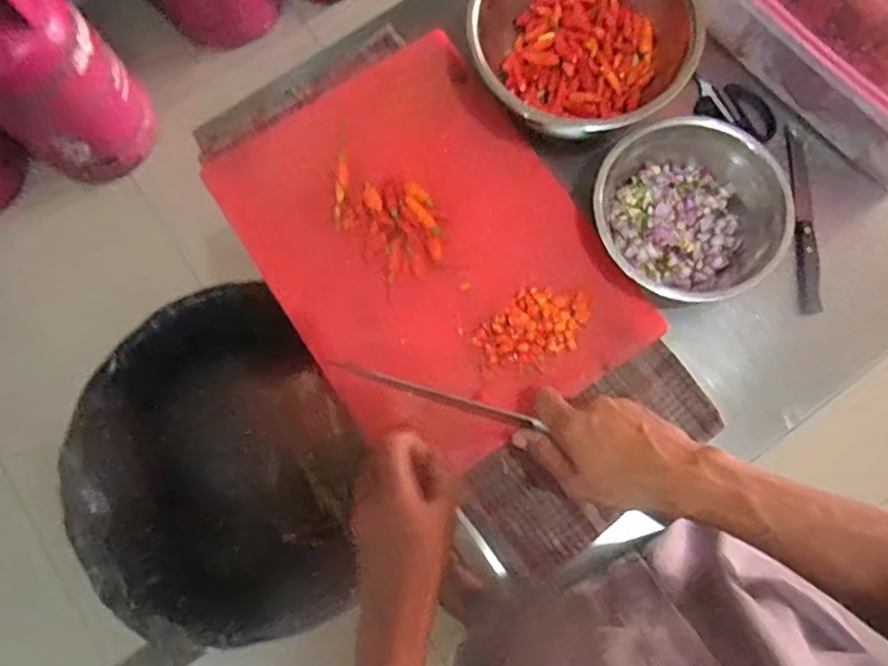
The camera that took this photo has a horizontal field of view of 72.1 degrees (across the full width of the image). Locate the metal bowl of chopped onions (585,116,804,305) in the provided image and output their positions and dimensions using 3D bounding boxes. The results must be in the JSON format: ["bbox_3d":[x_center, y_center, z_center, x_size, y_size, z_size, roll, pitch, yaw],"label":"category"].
[{"bbox_3d":[0.224,-0.109,0.563,0.160,0.065,0.166,0,78,1],"label":"metal bowl of chopped onions"}]

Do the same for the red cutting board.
[{"bbox_3d":[-0.019,-0.084,0.585,0.281,0.024,0.382,-33,80,-5],"label":"red cutting board"}]

